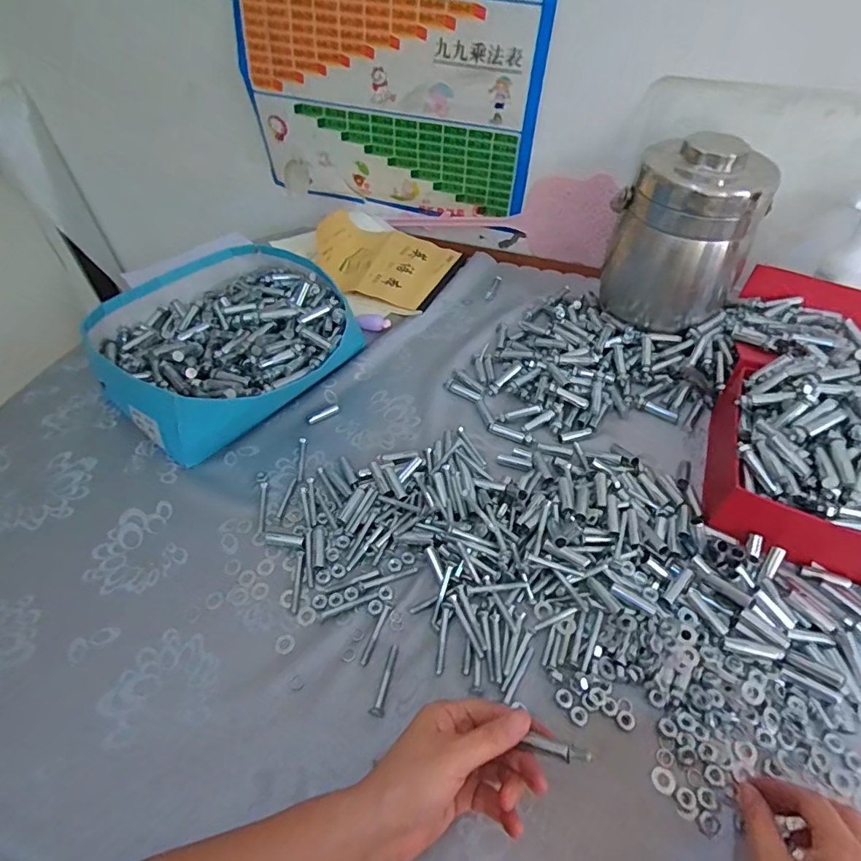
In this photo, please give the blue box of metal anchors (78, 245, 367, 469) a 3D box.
[{"bbox_3d":[-0.249,-0.113,0.626,0.286,0.082,0.279,-34,57,-26],"label":"blue box of metal anchors"}]

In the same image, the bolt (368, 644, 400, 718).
[{"bbox_3d":[-0.036,0.200,0.408,0.010,0.006,0.055,10,50,9],"label":"bolt"}]

